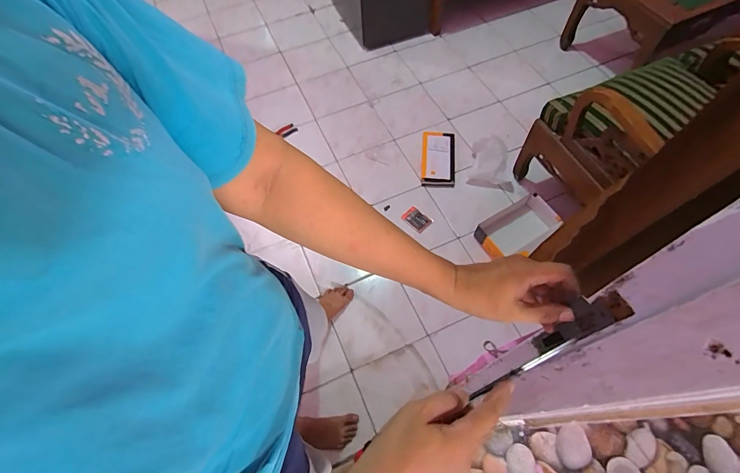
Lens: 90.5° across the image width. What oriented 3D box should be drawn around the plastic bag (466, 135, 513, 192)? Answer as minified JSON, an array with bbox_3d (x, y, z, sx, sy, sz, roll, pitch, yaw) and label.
[{"bbox_3d":[0.547,-0.323,1.636,0.189,0.083,0.234,11,63,8],"label":"plastic bag"}]

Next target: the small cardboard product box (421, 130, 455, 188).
[{"bbox_3d":[0.318,-0.366,1.696,0.152,0.050,0.315,5,62,5],"label":"small cardboard product box"}]

